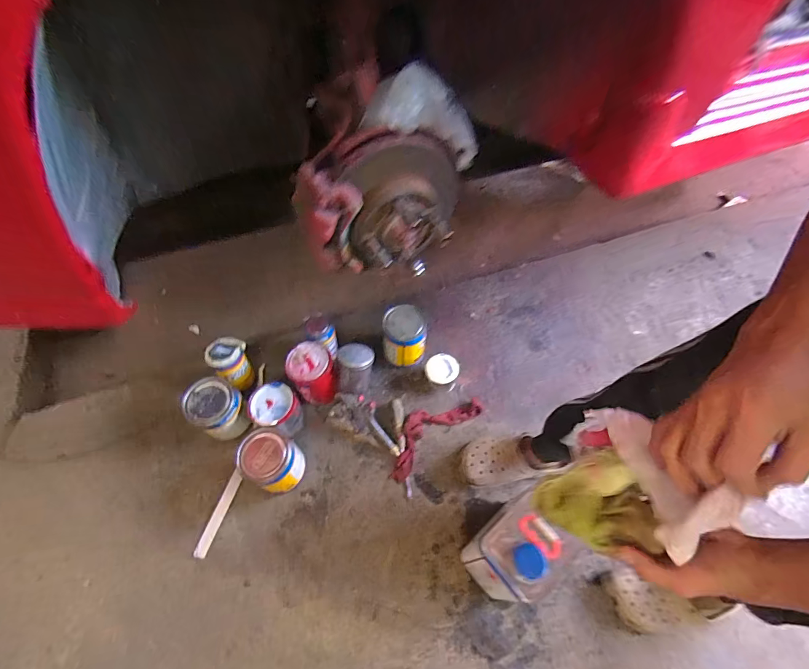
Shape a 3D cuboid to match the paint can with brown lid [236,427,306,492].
[{"bbox_3d":[-0.268,0.268,0.811,0.109,0.137,0.104,1,56,-1],"label":"paint can with brown lid"}]

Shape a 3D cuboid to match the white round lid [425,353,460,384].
[{"bbox_3d":[0.090,0.080,0.929,0.077,0.025,0.070,1,56,-1],"label":"white round lid"}]

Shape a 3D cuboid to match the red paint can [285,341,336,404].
[{"bbox_3d":[-0.211,0.096,0.911,0.099,0.130,0.105,1,56,-1],"label":"red paint can"}]

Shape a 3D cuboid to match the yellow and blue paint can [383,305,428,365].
[{"bbox_3d":[-0.002,0.010,0.979,0.099,0.149,0.093,1,56,-1],"label":"yellow and blue paint can"}]

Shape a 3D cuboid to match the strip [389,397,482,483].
[{"bbox_3d":[0.058,0.213,0.911,0.267,0.022,0.098,-35,63,-22],"label":"strip"}]

